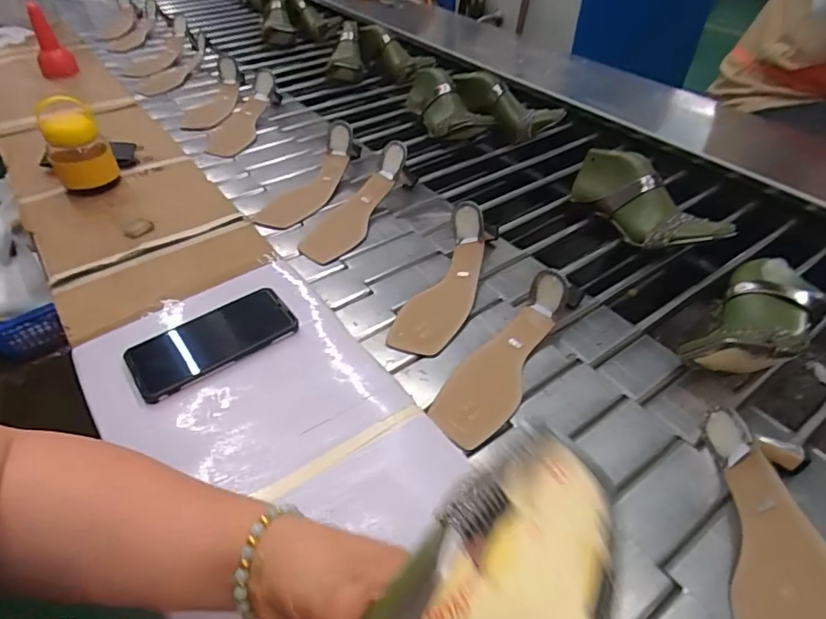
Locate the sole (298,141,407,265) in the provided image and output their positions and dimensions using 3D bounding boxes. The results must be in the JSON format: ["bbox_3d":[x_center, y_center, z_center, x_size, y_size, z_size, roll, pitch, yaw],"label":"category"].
[{"bbox_3d":[-0.084,-0.158,0.775,0.084,0.045,0.236,27,69,25],"label":"sole"}]

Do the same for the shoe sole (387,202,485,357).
[{"bbox_3d":[0.044,-0.035,0.650,0.079,0.050,0.231,17,60,16],"label":"shoe sole"}]

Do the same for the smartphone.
[{"bbox_3d":[-0.208,0.033,0.530,0.162,0.018,0.073,-28,54,-25],"label":"smartphone"}]

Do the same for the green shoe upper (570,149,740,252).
[{"bbox_3d":[0.331,-0.149,0.744,0.077,0.094,0.240,-23,51,-22],"label":"green shoe upper"}]

